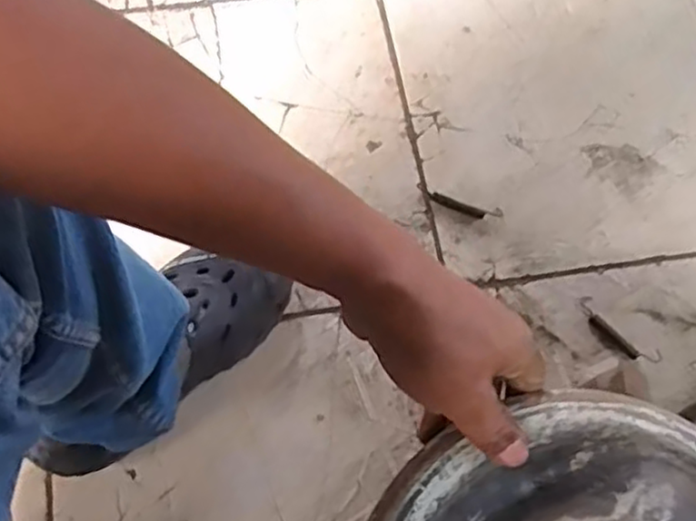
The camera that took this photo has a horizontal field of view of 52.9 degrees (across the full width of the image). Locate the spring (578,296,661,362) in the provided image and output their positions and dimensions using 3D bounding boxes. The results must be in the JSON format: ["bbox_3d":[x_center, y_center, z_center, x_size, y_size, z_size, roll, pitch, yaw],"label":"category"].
[{"bbox_3d":[0.273,0.074,0.709,0.093,0.009,0.025,42,74,12],"label":"spring"}]

